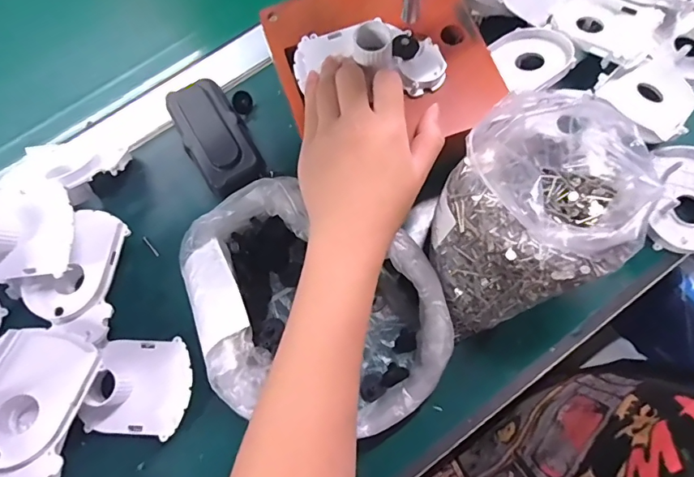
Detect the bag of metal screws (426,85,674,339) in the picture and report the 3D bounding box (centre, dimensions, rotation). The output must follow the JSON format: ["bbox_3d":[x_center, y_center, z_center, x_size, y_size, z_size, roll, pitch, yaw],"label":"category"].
[{"bbox_3d":[0.123,-0.021,0.310,0.139,0.113,0.115,-23,73,-6],"label":"bag of metal screws"}]

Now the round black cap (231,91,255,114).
[{"bbox_3d":[-0.092,-0.121,0.411,0.017,0.009,0.019,-22,73,-5],"label":"round black cap"}]

